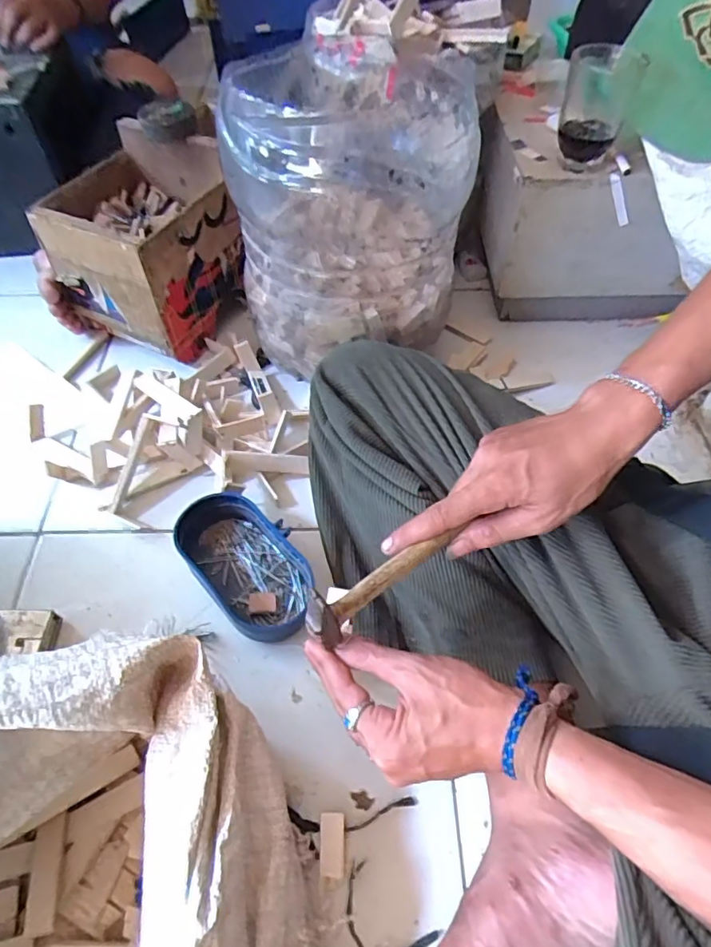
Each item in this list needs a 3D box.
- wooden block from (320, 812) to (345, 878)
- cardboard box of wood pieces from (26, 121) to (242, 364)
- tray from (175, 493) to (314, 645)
[{"bbox_3d":[-0.017,0.278,0.405,0.019,0.004,0.040,-1,54,0],"label":"wooden block"},{"bbox_3d":[-0.250,-0.277,0.669,0.157,0.190,0.196,26,58,18],"label":"cardboard box of wood pieces"},{"bbox_3d":[-0.104,0.085,0.515,0.085,0.049,0.145,-38,62,-24],"label":"tray"}]

